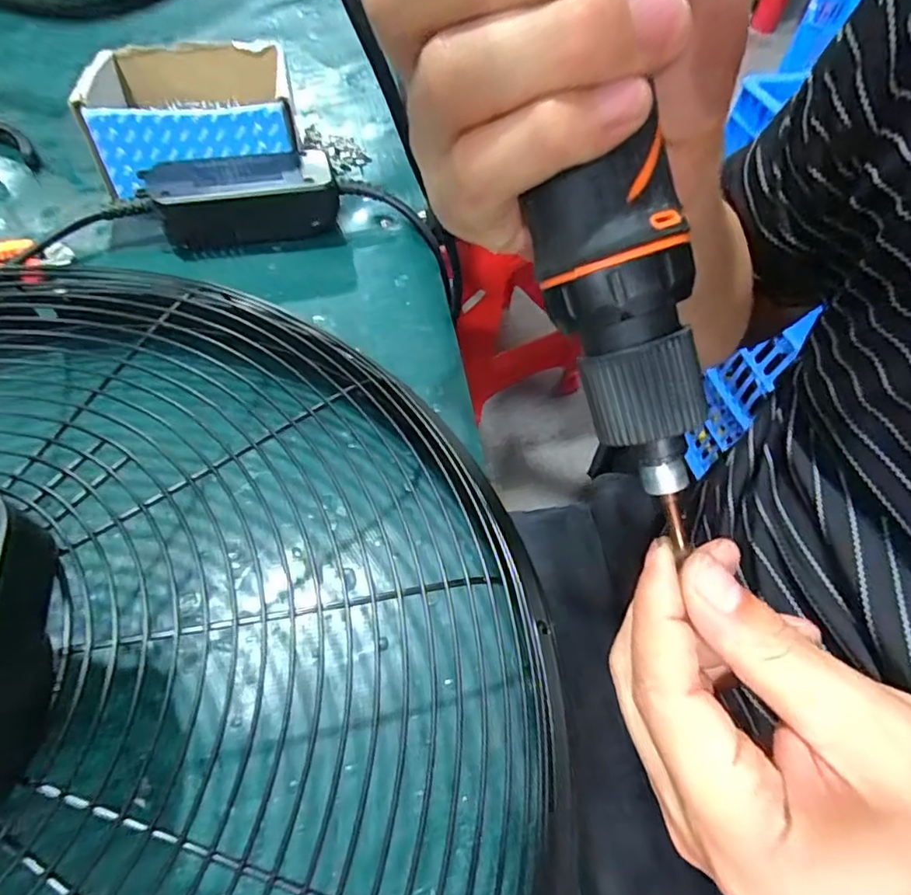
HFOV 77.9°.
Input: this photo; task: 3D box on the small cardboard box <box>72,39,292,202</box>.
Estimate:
[{"bbox_3d":[-0.194,-0.245,0.425,0.134,0.071,0.124,-13,57,-13],"label":"small cardboard box"}]

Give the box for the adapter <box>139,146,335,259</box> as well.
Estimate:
[{"bbox_3d":[-0.144,-0.172,0.392,0.117,0.043,0.054,-13,57,-13],"label":"adapter"}]

